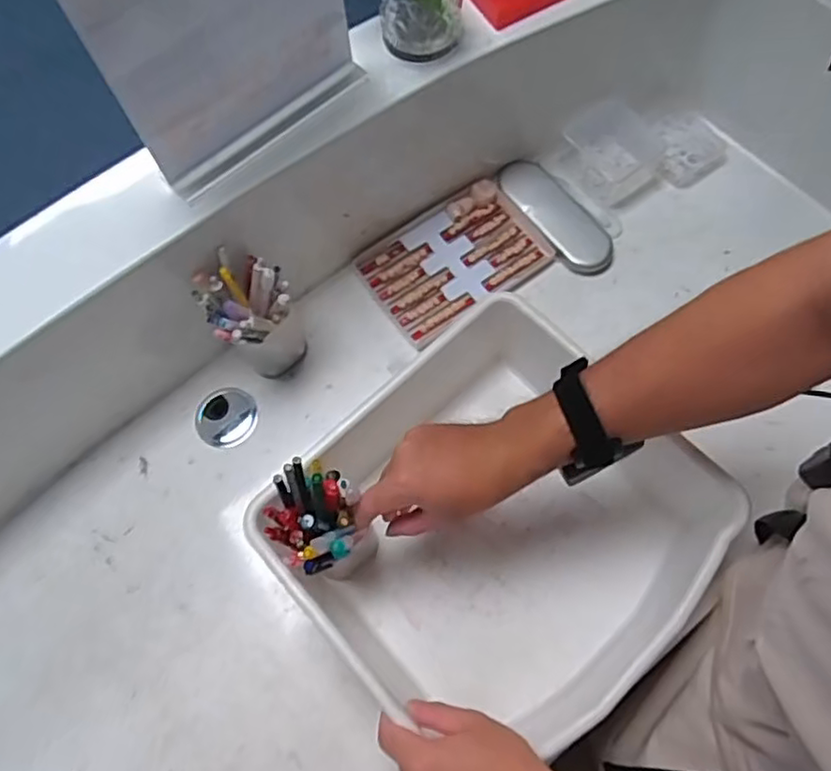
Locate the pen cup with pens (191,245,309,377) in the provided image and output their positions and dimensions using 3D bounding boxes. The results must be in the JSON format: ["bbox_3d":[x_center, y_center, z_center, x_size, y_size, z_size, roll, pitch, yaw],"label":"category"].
[{"bbox_3d":[-0.165,-0.067,0.670,0.077,0.143,0.077,-1,69,2],"label":"pen cup with pens"}]

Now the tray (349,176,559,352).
[{"bbox_3d":[0.044,-0.145,0.761,0.196,0.017,0.136,-34,71,-10],"label":"tray"}]

